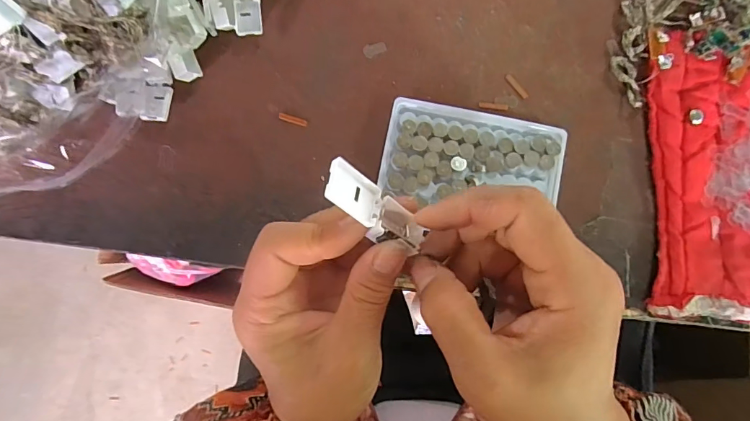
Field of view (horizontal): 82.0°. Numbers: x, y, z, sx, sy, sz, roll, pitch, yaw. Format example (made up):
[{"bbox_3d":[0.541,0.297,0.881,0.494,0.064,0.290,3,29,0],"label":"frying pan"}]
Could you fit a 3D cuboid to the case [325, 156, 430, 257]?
[{"bbox_3d":[-0.001,0.000,0.189,0.054,0.013,0.021,37,53,-32],"label":"case"}]

